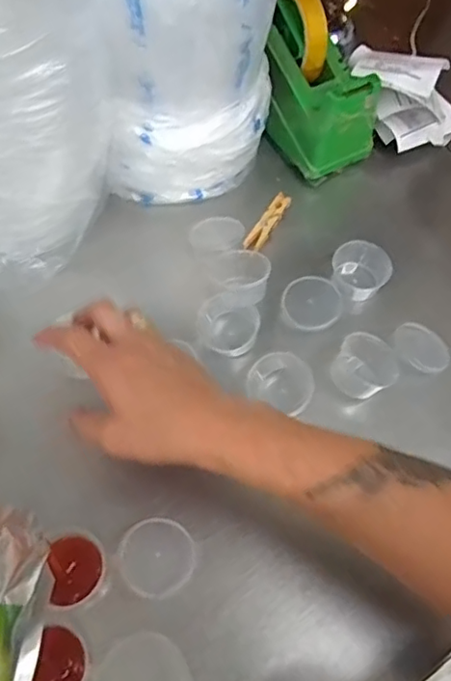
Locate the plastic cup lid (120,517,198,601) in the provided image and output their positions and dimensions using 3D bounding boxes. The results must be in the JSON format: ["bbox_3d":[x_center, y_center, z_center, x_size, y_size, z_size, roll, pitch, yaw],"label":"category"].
[{"bbox_3d":[-0.045,0.142,0.398,0.048,0.010,0.047,2,60,-3],"label":"plastic cup lid"}]

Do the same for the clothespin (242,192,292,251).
[{"bbox_3d":[0.040,-0.113,0.564,0.018,0.006,0.069,28,62,12],"label":"clothespin"}]

